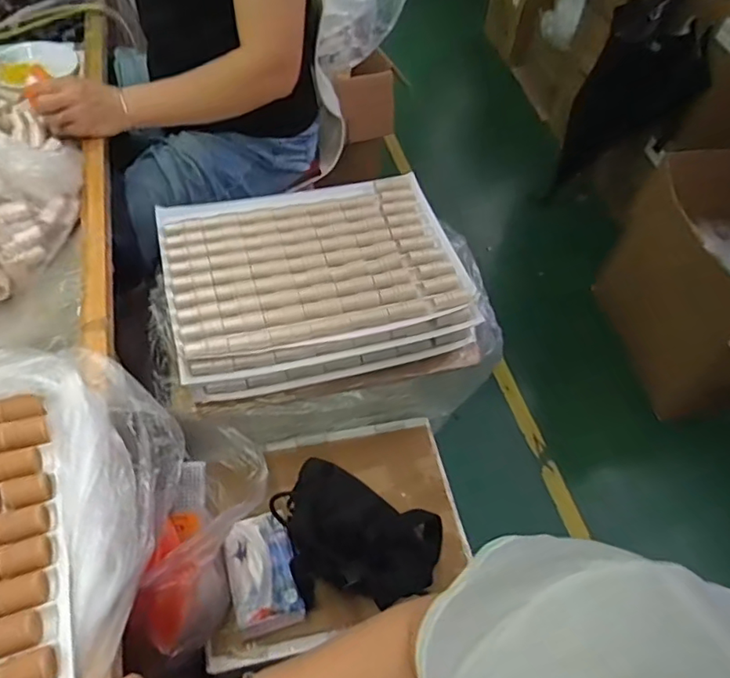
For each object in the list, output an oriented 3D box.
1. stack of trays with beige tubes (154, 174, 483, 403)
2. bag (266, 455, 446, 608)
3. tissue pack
[{"bbox_3d":[-0.080,-0.100,0.898,0.445,0.099,0.320,-12,56,-14],"label":"stack of trays with beige tubes"},{"bbox_3d":[-0.006,0.285,0.798,0.226,0.146,0.190,21,55,10],"label":"bag"},{"bbox_3d":[-0.144,0.324,0.774,0.090,0.070,0.145,-14,56,-15],"label":"tissue pack"}]

